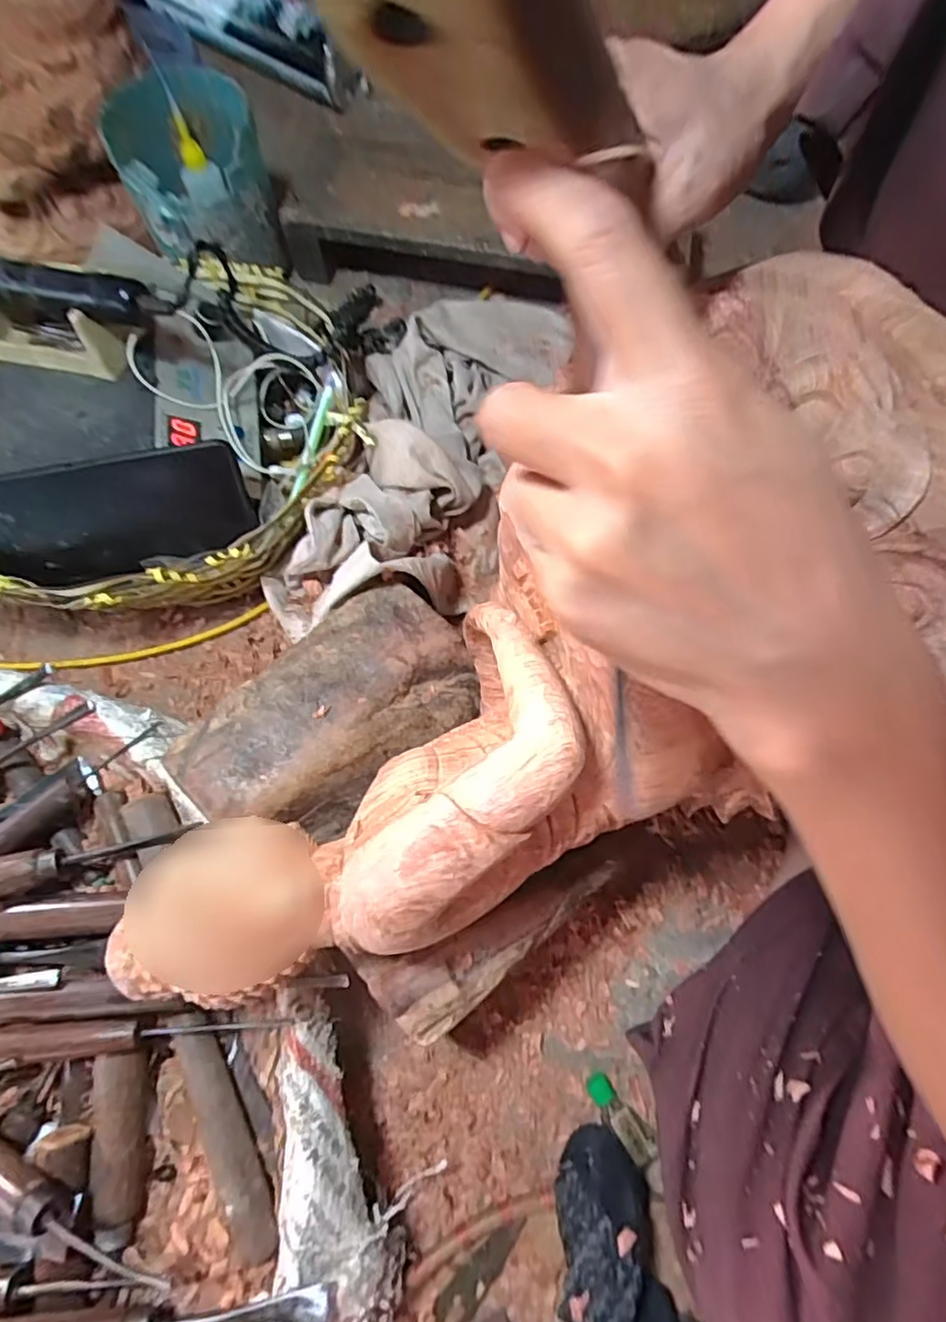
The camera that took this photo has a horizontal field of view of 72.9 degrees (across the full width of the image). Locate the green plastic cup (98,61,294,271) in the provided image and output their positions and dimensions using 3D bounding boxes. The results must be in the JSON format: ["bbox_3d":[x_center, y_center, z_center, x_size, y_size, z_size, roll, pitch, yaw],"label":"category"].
[{"bbox_3d":[-0.207,-0.362,0.472,0.101,0.075,0.106,1,69,-1],"label":"green plastic cup"}]

